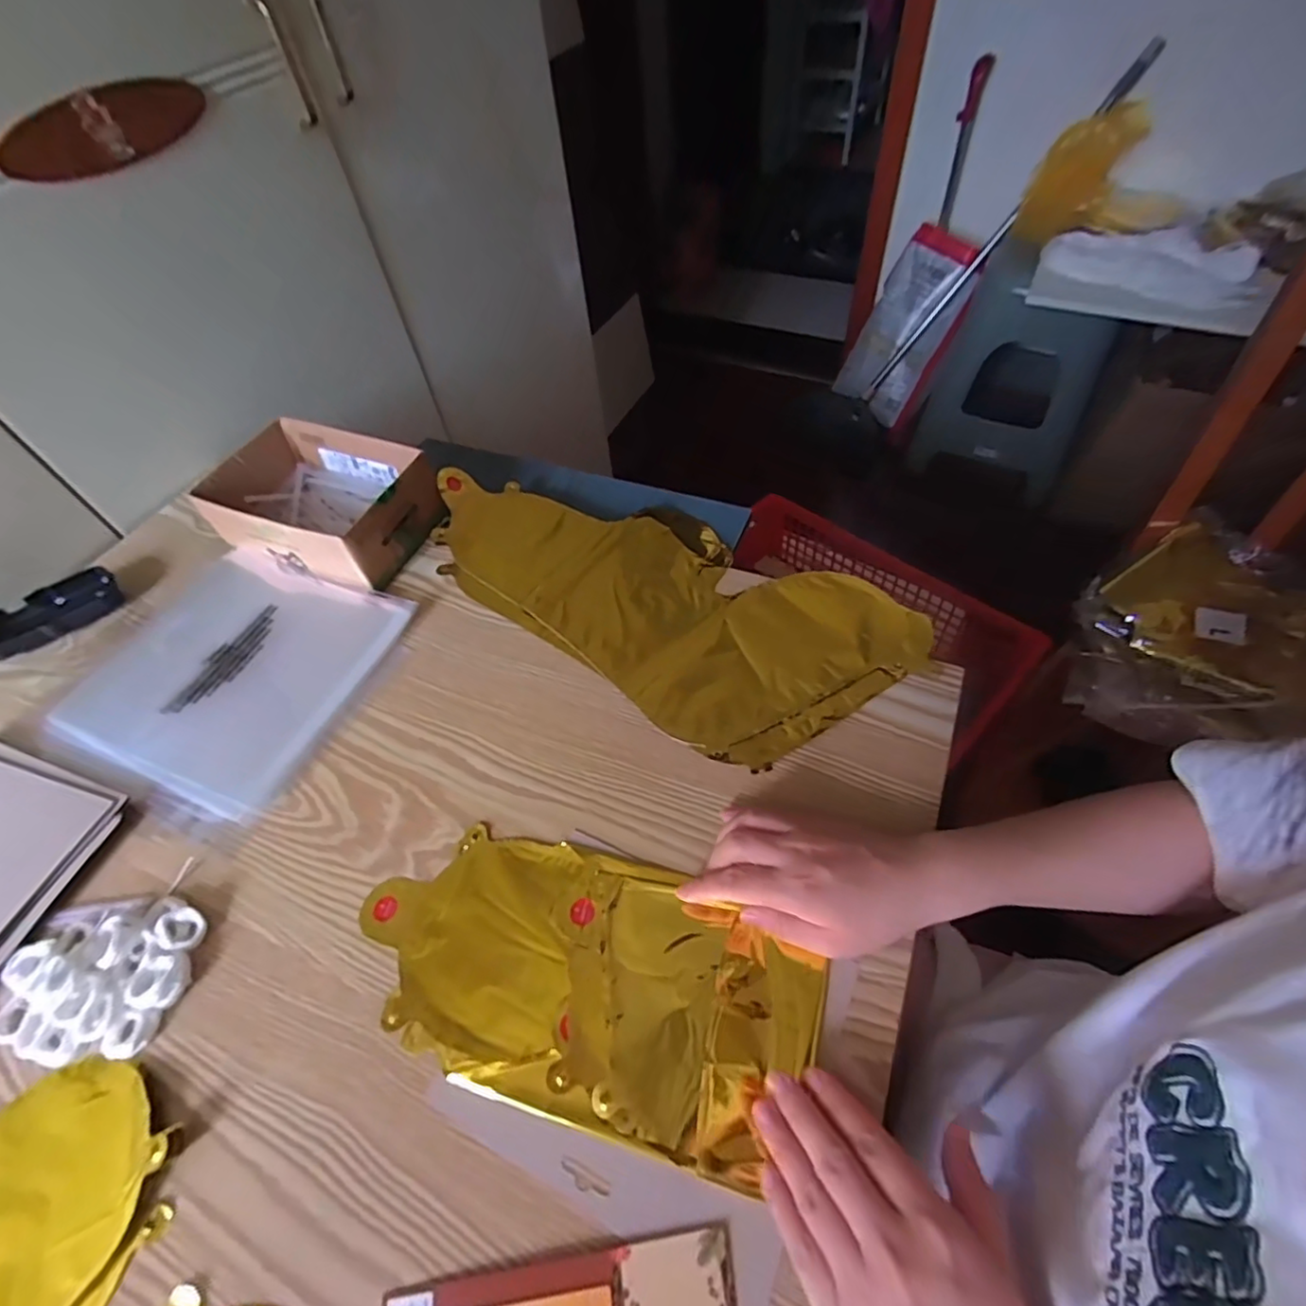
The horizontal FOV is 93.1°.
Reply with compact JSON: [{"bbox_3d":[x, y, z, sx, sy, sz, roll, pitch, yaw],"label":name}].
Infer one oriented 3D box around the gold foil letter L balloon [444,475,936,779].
[{"bbox_3d":[-0.006,-0.061,0.533,0.428,0.015,0.199,29,61,24],"label":"gold foil letter L balloon"}]

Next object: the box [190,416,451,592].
[{"bbox_3d":[-0.309,-0.139,0.581,0.193,0.070,0.128,18,57,18],"label":"box"}]

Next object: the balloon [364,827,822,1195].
[{"bbox_3d":[-0.045,0.187,0.365,0.271,0.011,0.136,11,55,13],"label":"balloon"}]

